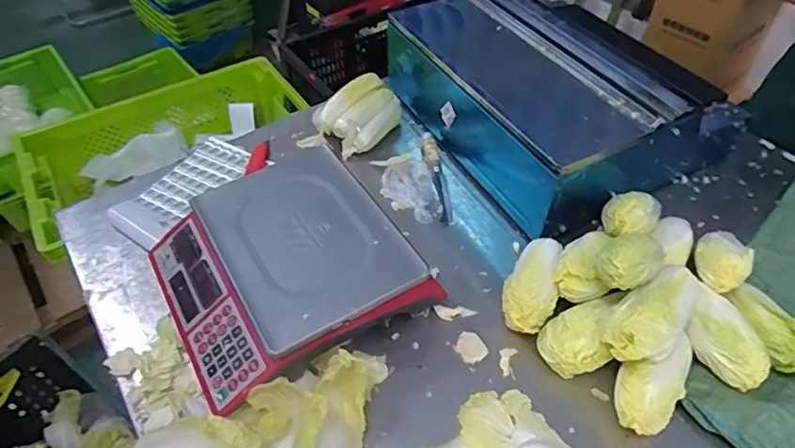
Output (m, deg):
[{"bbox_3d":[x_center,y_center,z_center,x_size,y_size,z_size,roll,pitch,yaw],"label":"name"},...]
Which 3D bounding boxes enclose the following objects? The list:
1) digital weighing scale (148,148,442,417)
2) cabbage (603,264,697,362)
[{"bbox_3d":[-0.152,0.054,0.744,0.325,0.103,0.301,-27,53,-22],"label":"digital weighing scale"},{"bbox_3d":[0.318,0.108,0.666,0.073,0.061,0.161,33,56,27],"label":"cabbage"}]

